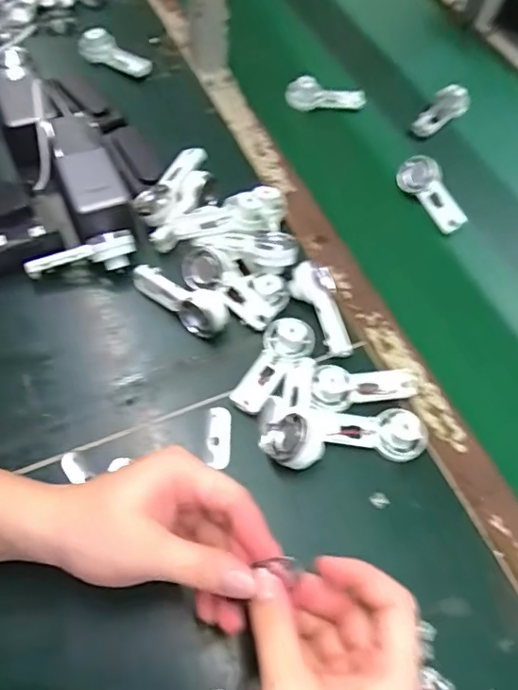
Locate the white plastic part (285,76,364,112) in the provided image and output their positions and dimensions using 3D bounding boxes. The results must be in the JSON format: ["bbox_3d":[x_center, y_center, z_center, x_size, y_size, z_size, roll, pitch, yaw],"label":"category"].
[{"bbox_3d":[0.085,-0.313,0.657,0.104,0.025,0.035,-12,60,-11],"label":"white plastic part"}]

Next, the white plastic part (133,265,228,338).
[{"bbox_3d":[-0.072,-0.038,0.472,0.092,0.028,0.037,20,60,9],"label":"white plastic part"}]

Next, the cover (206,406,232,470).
[{"bbox_3d":[-0.031,0.074,0.432,0.017,0.005,0.046,-1,72,-4],"label":"cover"}]

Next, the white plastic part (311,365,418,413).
[{"bbox_3d":[0.090,0.032,0.442,0.095,0.025,0.035,-8,60,-8],"label":"white plastic part"}]

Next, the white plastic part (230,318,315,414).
[{"bbox_3d":[0.010,0.016,0.451,0.041,0.017,0.090,32,75,15],"label":"white plastic part"}]

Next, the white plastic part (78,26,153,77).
[{"bbox_3d":[-0.175,-0.355,0.641,0.085,0.036,0.032,26,61,12],"label":"white plastic part"}]

